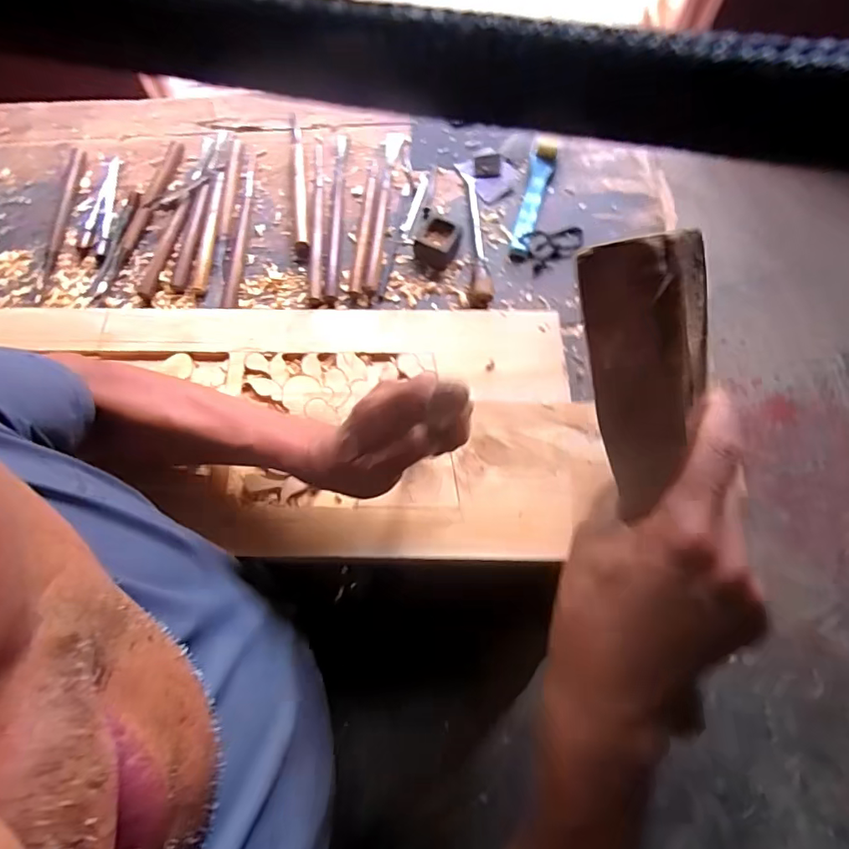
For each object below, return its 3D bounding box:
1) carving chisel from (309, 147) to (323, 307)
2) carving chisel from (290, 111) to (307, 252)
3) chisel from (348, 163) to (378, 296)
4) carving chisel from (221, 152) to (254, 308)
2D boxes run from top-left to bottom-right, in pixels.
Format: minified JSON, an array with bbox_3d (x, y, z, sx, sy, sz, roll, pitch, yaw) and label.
[{"bbox_3d":[-0.135,-0.251,0.679,0.017,0.014,0.248,-4,68,-2],"label":"carving chisel"},{"bbox_3d":[-0.164,-0.318,0.698,0.017,0.020,0.223,-6,69,-3],"label":"carving chisel"},{"bbox_3d":[-0.074,-0.248,0.674,0.017,0.022,0.207,5,68,2],"label":"chisel"},{"bbox_3d":[-0.229,-0.247,0.686,0.019,0.019,0.222,3,68,1],"label":"carving chisel"}]

